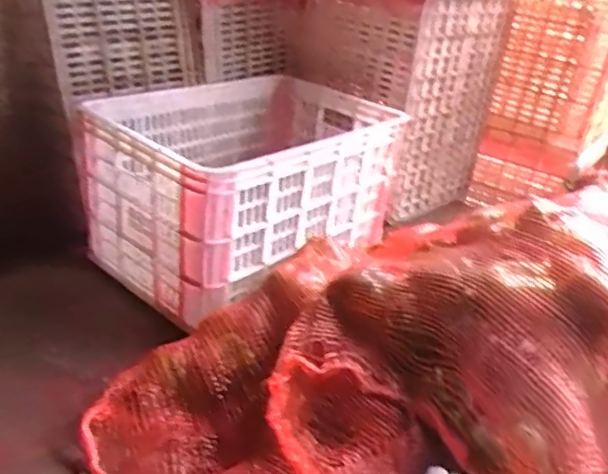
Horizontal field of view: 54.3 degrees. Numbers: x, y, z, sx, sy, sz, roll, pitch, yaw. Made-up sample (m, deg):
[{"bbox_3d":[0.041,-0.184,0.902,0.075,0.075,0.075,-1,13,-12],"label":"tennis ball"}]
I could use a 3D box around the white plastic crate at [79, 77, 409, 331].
[{"bbox_3d":[-0.108,-0.106,1.113,0.378,0.266,0.510,27,34,32],"label":"white plastic crate"}]

